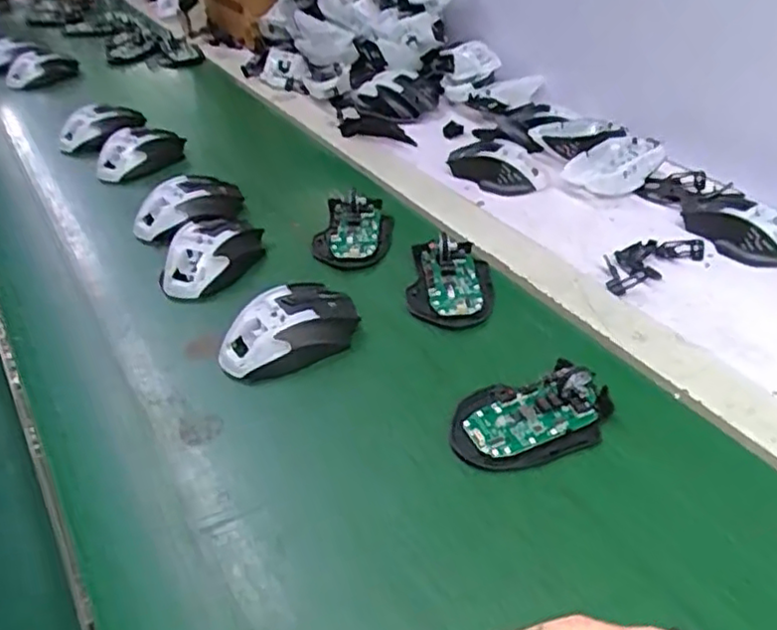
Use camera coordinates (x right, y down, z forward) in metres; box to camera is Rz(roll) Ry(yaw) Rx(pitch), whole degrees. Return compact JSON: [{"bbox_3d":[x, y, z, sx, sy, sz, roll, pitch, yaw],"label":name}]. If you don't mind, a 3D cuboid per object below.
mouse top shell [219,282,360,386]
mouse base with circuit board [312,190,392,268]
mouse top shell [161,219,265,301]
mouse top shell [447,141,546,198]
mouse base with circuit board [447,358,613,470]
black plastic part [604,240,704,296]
[{"bbox_3d":[-0.080,0.009,0.548,0.114,0.036,0.065,-23,44,-22],"label":"mouse top shell"},{"bbox_3d":[-0.036,-0.088,0.673,0.072,0.030,0.105,4,40,8],"label":"mouse base with circuit board"},{"bbox_3d":[-0.165,-0.057,0.637,0.068,0.040,0.099,25,47,30],"label":"mouse top shell"},{"bbox_3d":[0.119,-0.166,0.752,0.110,0.032,0.070,11,42,16],"label":"mouse top shell"},{"bbox_3d":[0.100,0.066,0.474,0.115,0.026,0.069,-12,40,-11],"label":"mouse base with circuit board"},{"bbox_3d":[0.234,-0.050,0.618,0.107,0.011,0.042,-22,43,-21],"label":"black plastic part"}]

